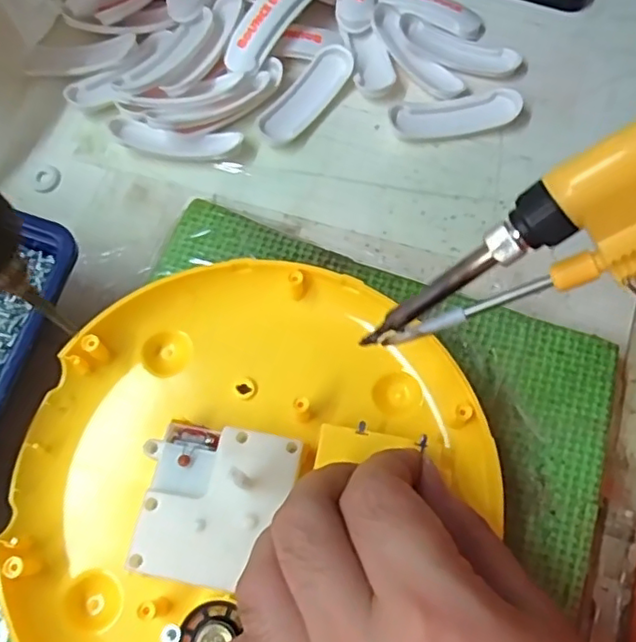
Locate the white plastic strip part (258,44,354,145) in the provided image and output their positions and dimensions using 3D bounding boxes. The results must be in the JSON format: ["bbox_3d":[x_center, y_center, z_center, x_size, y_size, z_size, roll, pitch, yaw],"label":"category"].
[{"bbox_3d":[-0.005,-0.124,0.339,0.023,0.012,0.068,33,73,12],"label":"white plastic strip part"}]

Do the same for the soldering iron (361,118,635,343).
[{"bbox_3d":[0.113,-0.041,0.165,0.221,0.034,0.034,-26,68,21],"label":"soldering iron"}]

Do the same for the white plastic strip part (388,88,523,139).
[{"bbox_3d":[0.074,-0.113,0.335,0.069,0.013,0.020,-6,69,-2],"label":"white plastic strip part"}]

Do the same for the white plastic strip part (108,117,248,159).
[{"bbox_3d":[-0.075,-0.096,0.329,0.067,0.016,0.020,5,69,3],"label":"white plastic strip part"}]

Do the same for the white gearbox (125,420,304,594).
[{"bbox_3d":[-0.038,0.069,0.233,0.054,0.026,0.055,11,69,5],"label":"white gearbox"}]

